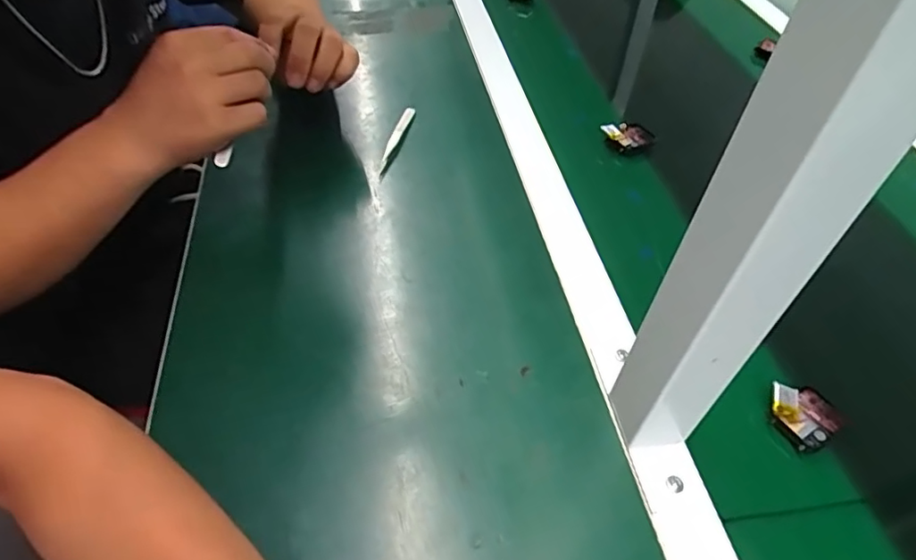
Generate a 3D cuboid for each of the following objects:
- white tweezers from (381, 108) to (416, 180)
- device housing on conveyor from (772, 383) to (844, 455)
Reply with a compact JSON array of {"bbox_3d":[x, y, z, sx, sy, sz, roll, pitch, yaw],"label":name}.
[{"bbox_3d":[-0.062,-0.141,0.568,0.009,0.016,0.116,8,50,9],"label":"white tweezers"},{"bbox_3d":[0.233,0.087,0.377,0.044,0.016,0.043,-24,53,-18],"label":"device housing on conveyor"}]

